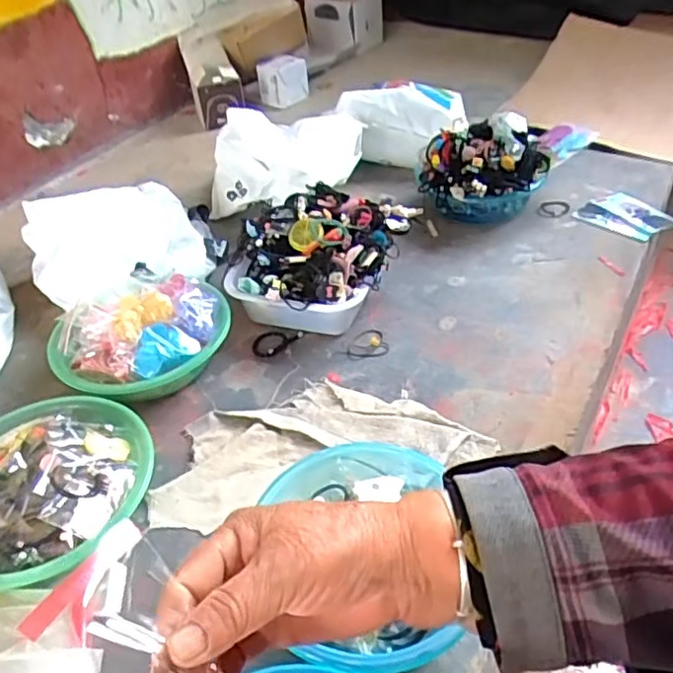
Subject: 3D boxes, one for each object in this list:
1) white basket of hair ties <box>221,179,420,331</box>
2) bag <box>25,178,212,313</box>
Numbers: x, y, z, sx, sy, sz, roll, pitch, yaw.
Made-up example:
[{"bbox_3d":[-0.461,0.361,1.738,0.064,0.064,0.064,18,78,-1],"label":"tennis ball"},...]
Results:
[{"bbox_3d":[-0.026,-0.120,0.972,0.251,0.131,0.254,8,43,15],"label":"white basket of hair ties"},{"bbox_3d":[-0.366,-0.154,1.064,0.277,0.108,0.246,-27,45,-23],"label":"bag"}]

